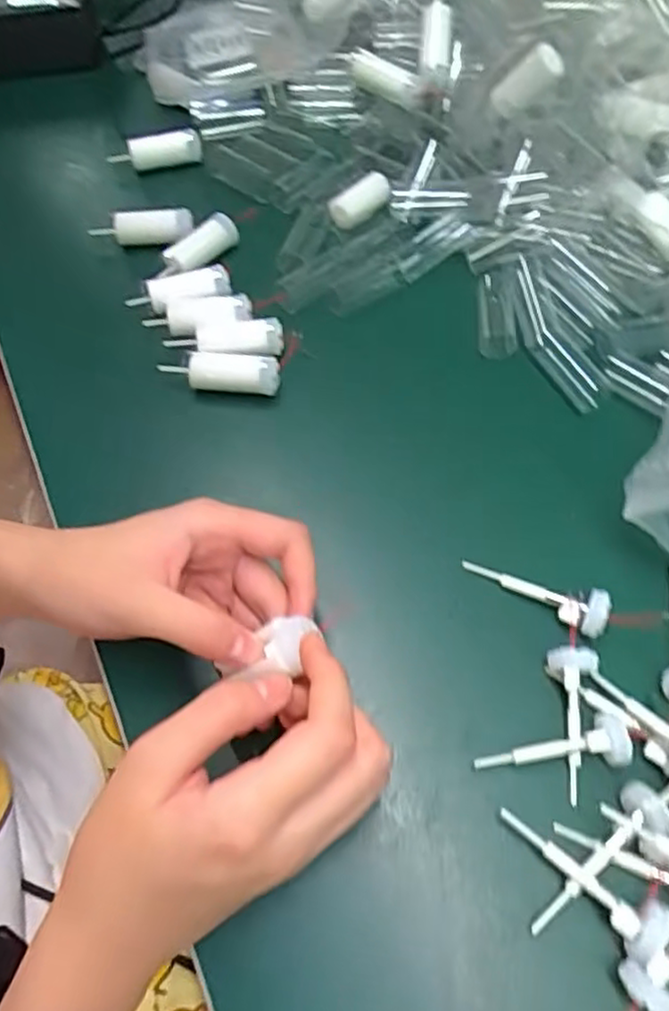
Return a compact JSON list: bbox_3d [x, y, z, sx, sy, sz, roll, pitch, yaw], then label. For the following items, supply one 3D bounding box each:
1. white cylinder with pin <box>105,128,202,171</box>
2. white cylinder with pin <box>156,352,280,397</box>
[{"bbox_3d":[-0.128,-0.252,0.495,0.064,0.027,0.021,-17,61,-7],"label":"white cylinder with pin"},{"bbox_3d":[-0.064,-0.074,0.391,0.065,0.017,0.016,2,60,4],"label":"white cylinder with pin"}]

